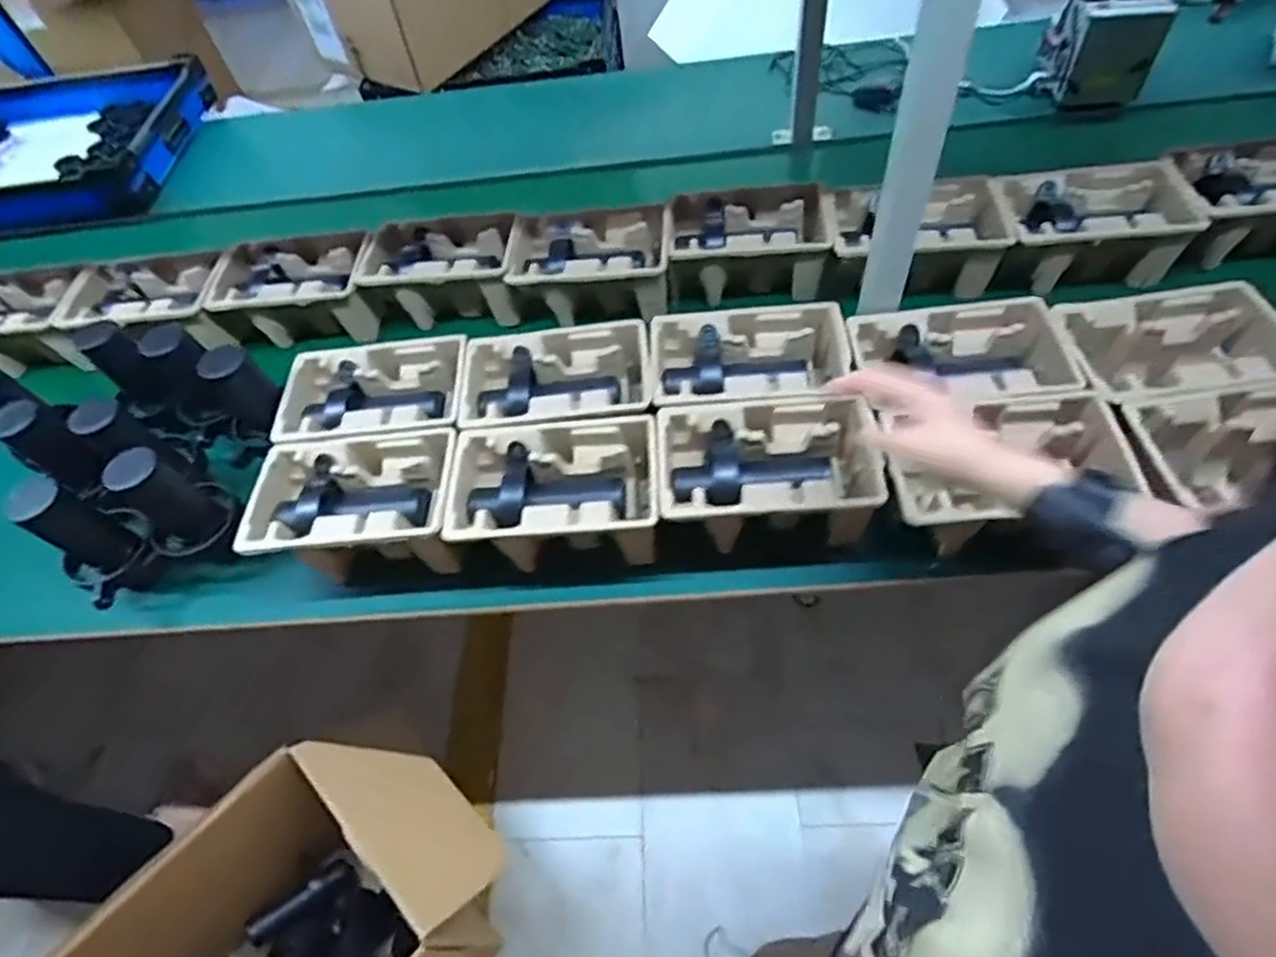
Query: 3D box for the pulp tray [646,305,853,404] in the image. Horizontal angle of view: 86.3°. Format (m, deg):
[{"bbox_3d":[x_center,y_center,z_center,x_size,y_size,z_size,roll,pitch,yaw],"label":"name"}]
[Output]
[{"bbox_3d":[0.136,-0.136,0.812,0.236,0.062,0.144,-1,57,1],"label":"pulp tray"}]

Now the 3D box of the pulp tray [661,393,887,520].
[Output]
[{"bbox_3d":[0.135,-0.020,0.726,0.222,0.073,0.139,0,57,2],"label":"pulp tray"}]

